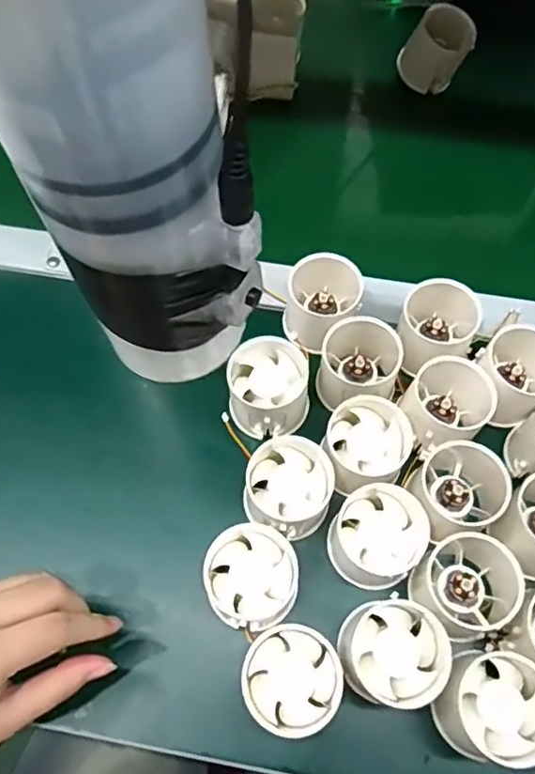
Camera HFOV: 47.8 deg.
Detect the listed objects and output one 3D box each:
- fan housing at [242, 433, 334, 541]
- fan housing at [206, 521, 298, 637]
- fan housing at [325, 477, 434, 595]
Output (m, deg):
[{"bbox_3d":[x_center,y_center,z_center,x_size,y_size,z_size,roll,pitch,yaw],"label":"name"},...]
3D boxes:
[{"bbox_3d":[0.014,0.063,0.377,0.051,0.035,0.056,11,65,5],"label":"fan housing"},{"bbox_3d":[-0.008,0.113,0.360,0.052,0.039,0.057,0,64,-1],"label":"fan housing"},{"bbox_3d":[0.066,0.091,0.368,0.053,0.041,0.055,0,64,-1],"label":"fan housing"}]

